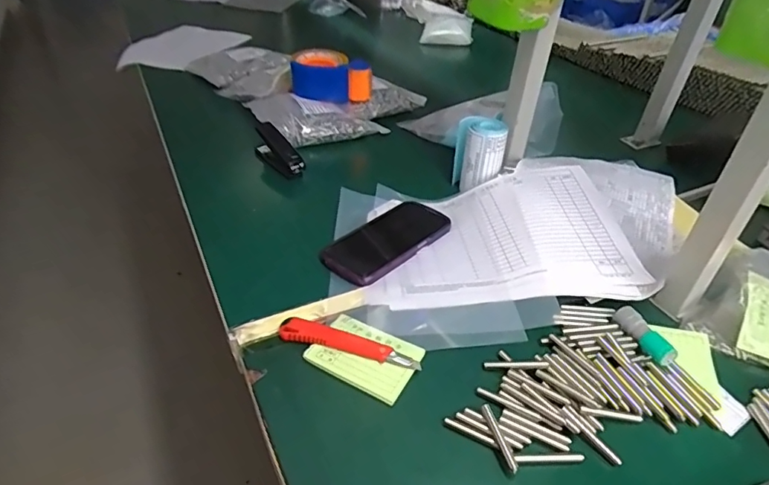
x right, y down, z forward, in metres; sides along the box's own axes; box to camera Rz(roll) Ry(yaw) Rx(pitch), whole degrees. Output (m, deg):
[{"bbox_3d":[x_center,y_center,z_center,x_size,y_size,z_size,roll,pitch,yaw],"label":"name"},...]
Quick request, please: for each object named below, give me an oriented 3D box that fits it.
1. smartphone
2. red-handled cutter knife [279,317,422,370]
[{"bbox_3d":[0.008,-0.009,0.606,0.080,0.016,0.168,32,46,31],"label":"smartphone"},{"bbox_3d":[-0.033,0.095,0.476,0.136,0.012,0.025,11,39,9],"label":"red-handled cutter knife"}]

